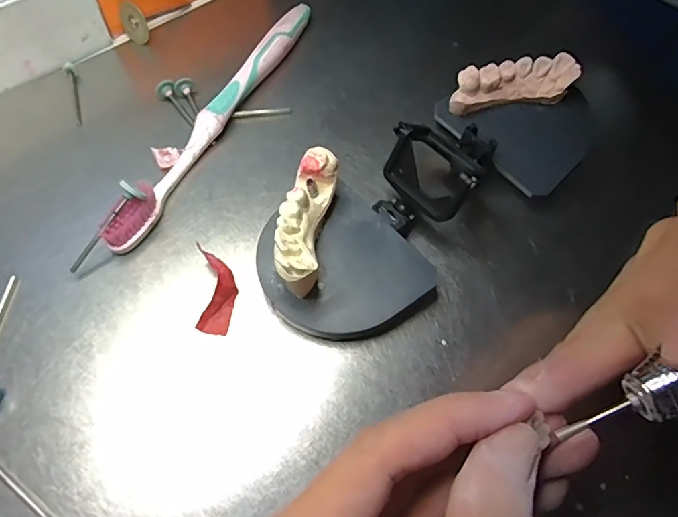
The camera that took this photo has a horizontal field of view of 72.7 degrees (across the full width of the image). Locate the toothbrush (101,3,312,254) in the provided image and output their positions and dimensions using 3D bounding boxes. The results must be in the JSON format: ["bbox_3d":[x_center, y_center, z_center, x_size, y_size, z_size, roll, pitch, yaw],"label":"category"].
[{"bbox_3d":[-0.057,-0.076,0.232,0.012,0.017,0.180,23,62,8],"label":"toothbrush"}]

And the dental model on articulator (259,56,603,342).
[{"bbox_3d":[0.043,-0.033,0.203,0.172,0.039,0.066,-35,69,-21],"label":"dental model on articulator"}]

